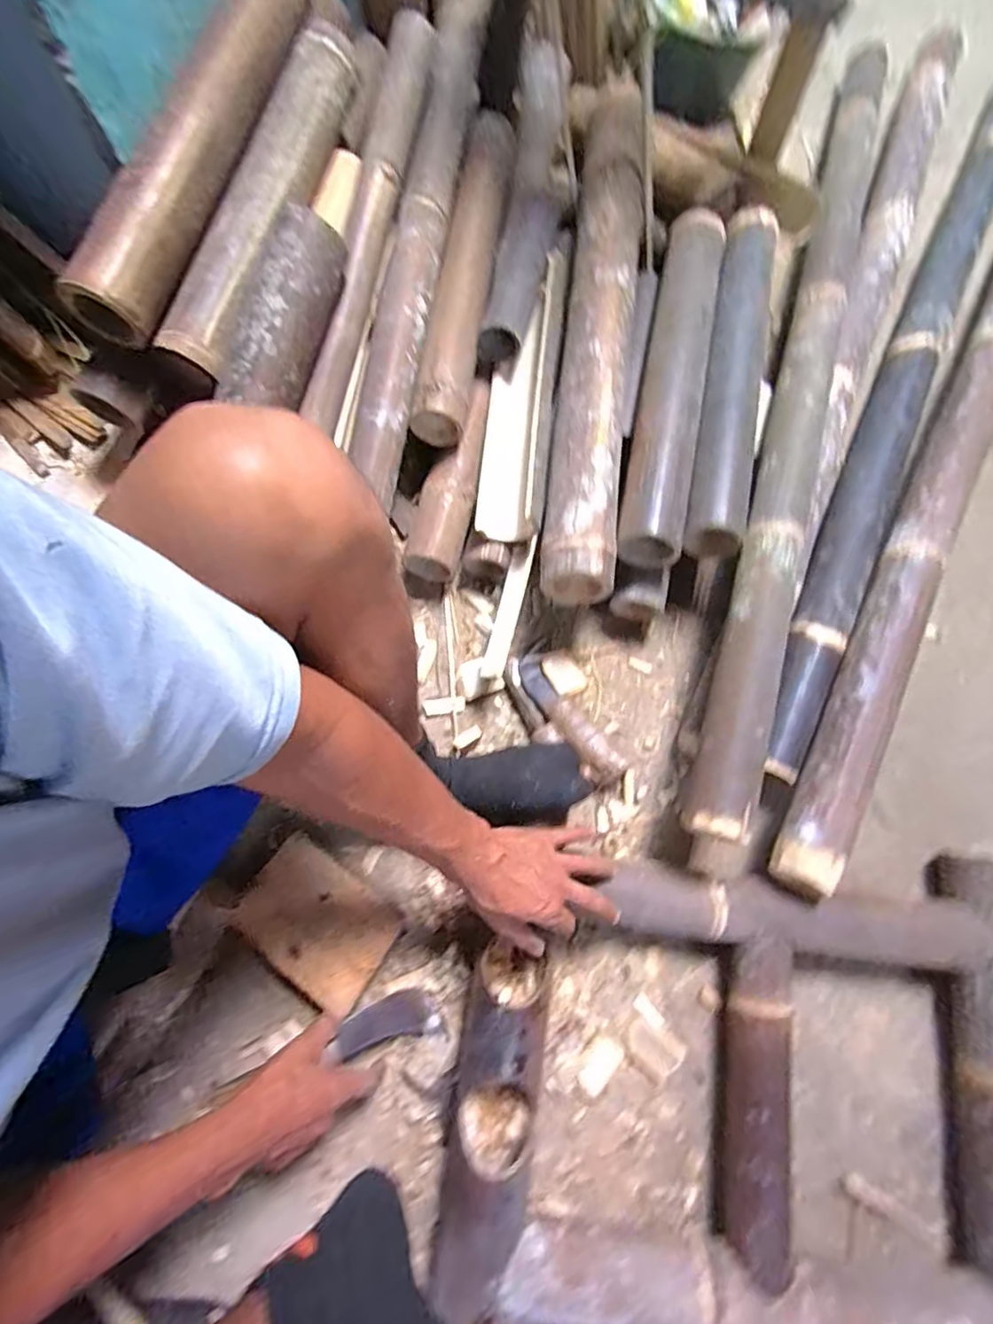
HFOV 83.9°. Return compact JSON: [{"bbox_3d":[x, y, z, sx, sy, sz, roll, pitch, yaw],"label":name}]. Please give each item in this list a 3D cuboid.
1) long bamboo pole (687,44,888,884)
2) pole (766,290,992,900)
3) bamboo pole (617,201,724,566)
[{"bbox_3d":[0.405,-0.377,0.717,0.069,0.054,1.310,18,74,2],"label":"long bamboo pole"},{"bbox_3d":[0.620,-0.306,0.737,0.059,0.048,1.302,28,75,5],"label":"pole"},{"bbox_3d":[0.231,-0.372,0.733,0.082,0.081,0.515,12,74,1],"label":"bamboo pole"}]

